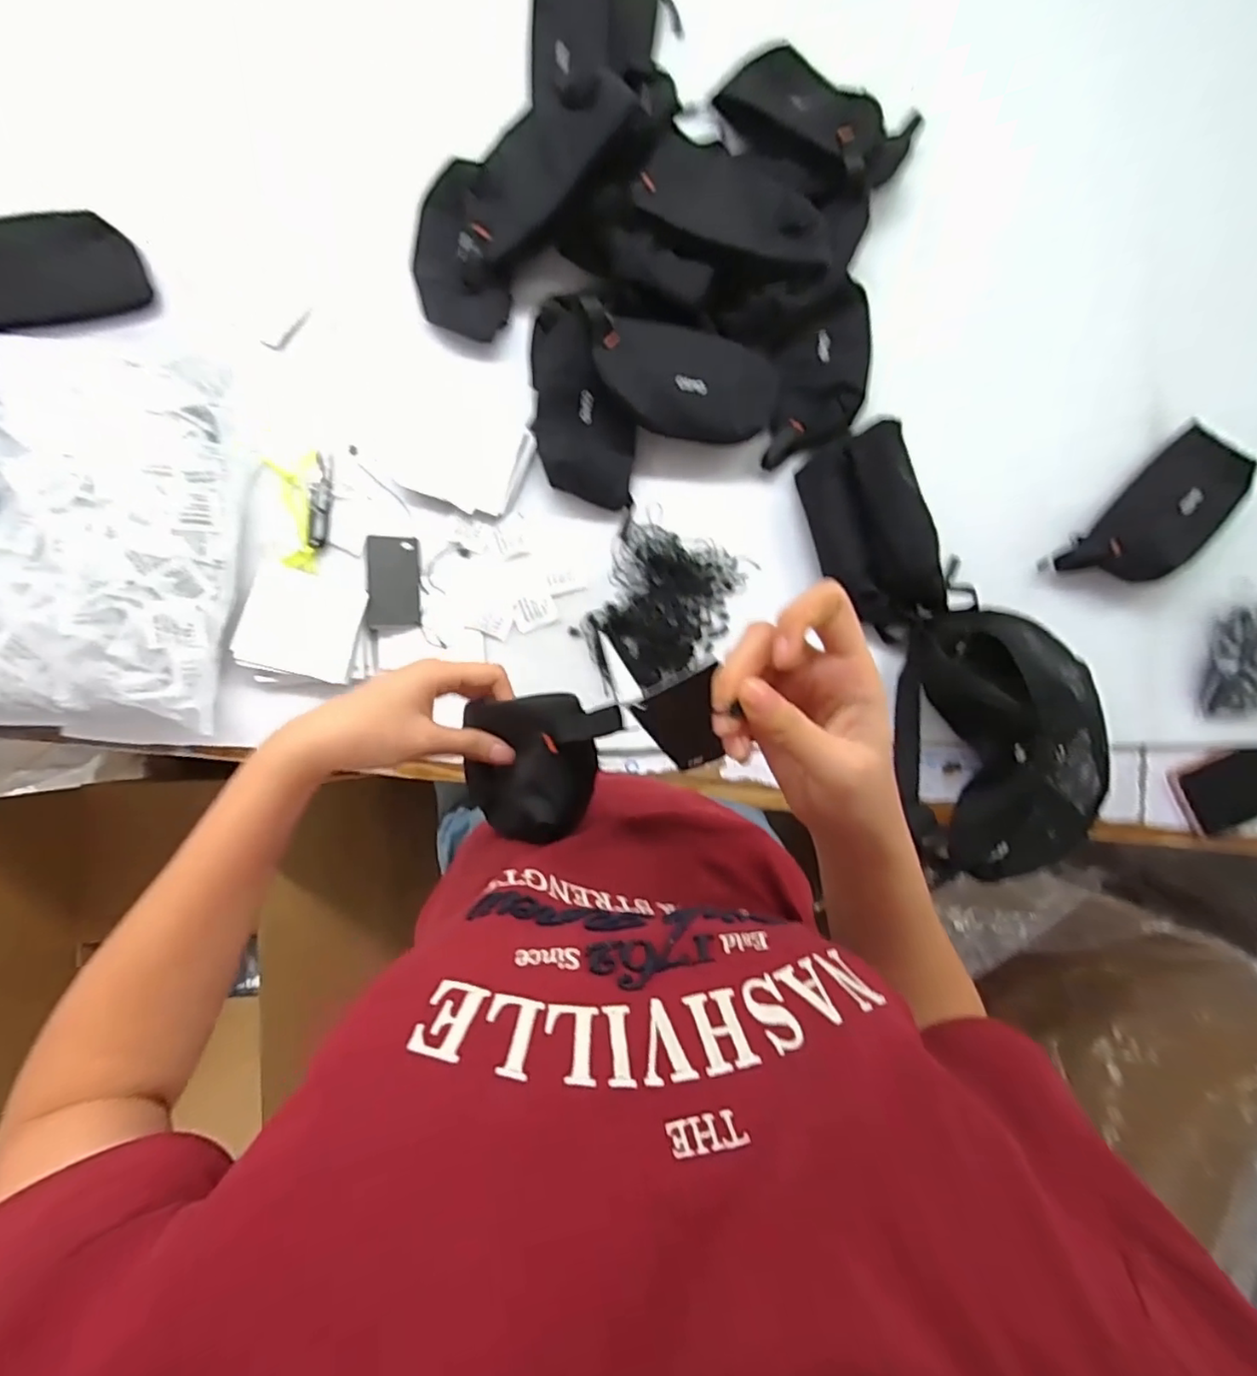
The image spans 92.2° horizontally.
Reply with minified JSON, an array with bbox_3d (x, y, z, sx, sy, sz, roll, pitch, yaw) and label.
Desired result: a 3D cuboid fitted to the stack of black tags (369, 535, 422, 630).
[{"bbox_3d":[-0.230,-0.104,0.594,0.047,0.008,0.086,-2,92,-17],"label":"stack of black tags"}]

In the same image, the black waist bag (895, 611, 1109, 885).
[{"bbox_3d":[0.354,0.052,0.565,0.171,0.100,0.254,-4,86,-3],"label":"black waist bag"}]

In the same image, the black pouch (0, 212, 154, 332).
[{"bbox_3d":[-0.566,-0.398,0.579,0.180,0.040,0.090,-5,86,-3],"label":"black pouch"}]

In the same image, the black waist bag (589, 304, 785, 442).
[{"bbox_3d":[0.048,-0.292,0.585,0.190,0.069,0.095,15,86,-1],"label":"black waist bag"}]

